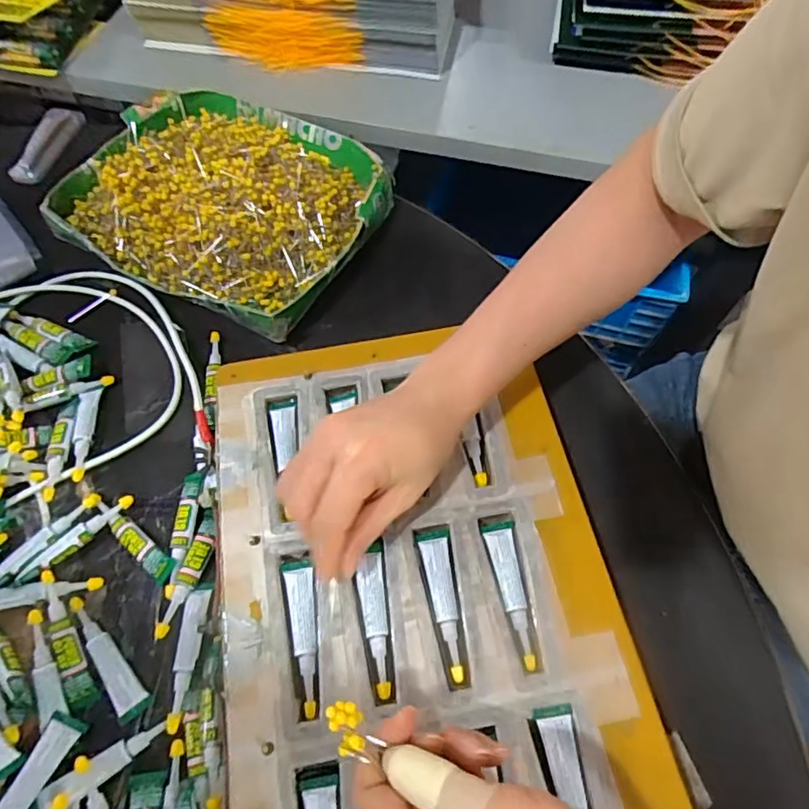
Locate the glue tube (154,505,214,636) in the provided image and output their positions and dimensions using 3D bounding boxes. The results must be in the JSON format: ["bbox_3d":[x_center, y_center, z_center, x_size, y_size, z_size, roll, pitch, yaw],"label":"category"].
[{"bbox_3d":[-0.139,0.107,0.371,0.014,0.005,0.083,12,62,6],"label":"glue tube"}]

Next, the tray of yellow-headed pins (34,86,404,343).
[{"bbox_3d":[-0.166,-0.191,0.522,0.281,0.041,0.220,24,64,12],"label":"tray of yellow-headed pins"}]

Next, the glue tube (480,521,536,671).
[{"bbox_3d":[0.062,0.110,0.338,0.019,0.006,0.084,-5,61,-3],"label":"glue tube"}]

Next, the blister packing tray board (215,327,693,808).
[{"bbox_3d":[0.008,0.119,0.331,0.225,0.012,0.372,-9,62,-5],"label":"blister packing tray board"}]

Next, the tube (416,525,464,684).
[{"bbox_3d":[0.024,0.115,0.336,0.018,0.006,0.085,-9,62,-5],"label":"tube"}]

